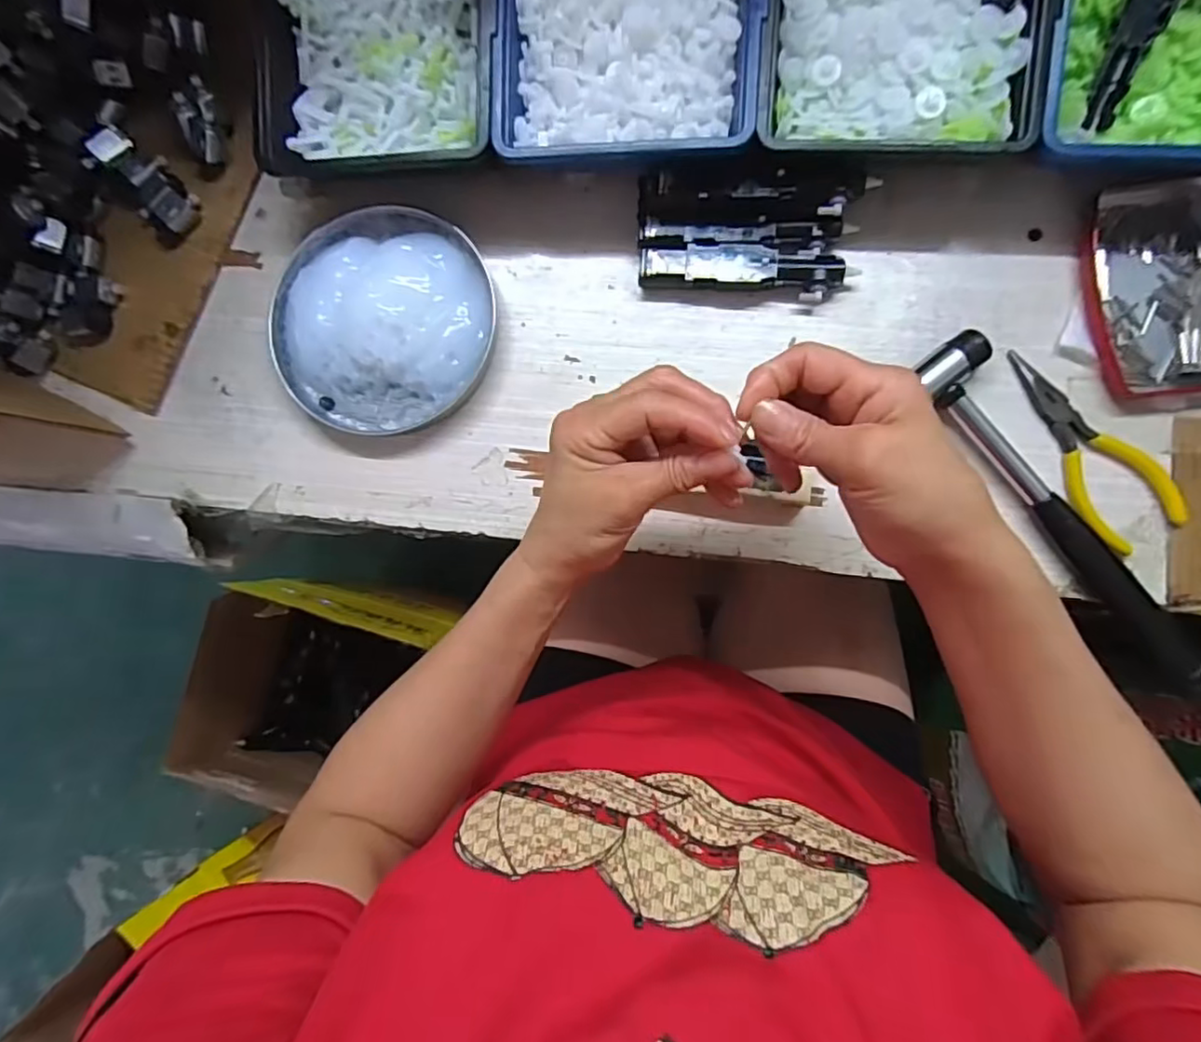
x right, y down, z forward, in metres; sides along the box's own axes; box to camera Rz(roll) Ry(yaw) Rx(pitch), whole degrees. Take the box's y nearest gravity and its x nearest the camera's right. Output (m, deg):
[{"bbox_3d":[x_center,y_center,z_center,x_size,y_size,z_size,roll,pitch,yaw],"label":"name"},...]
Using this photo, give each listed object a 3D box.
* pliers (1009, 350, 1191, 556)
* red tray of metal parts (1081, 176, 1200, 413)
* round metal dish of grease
[{"bbox_3d":[0.276,-0.042,0.356,0.046,0.008,0.126,-37,84,2],"label":"pliers"},{"bbox_3d":[0.323,-0.131,0.356,0.086,0.017,0.133,-3,87,5],"label":"red tray of metal parts"},{"bbox_3d":[-0.140,-0.130,0.392,0.140,0.030,0.142,0,87,5],"label":"round metal dish of grease"}]

